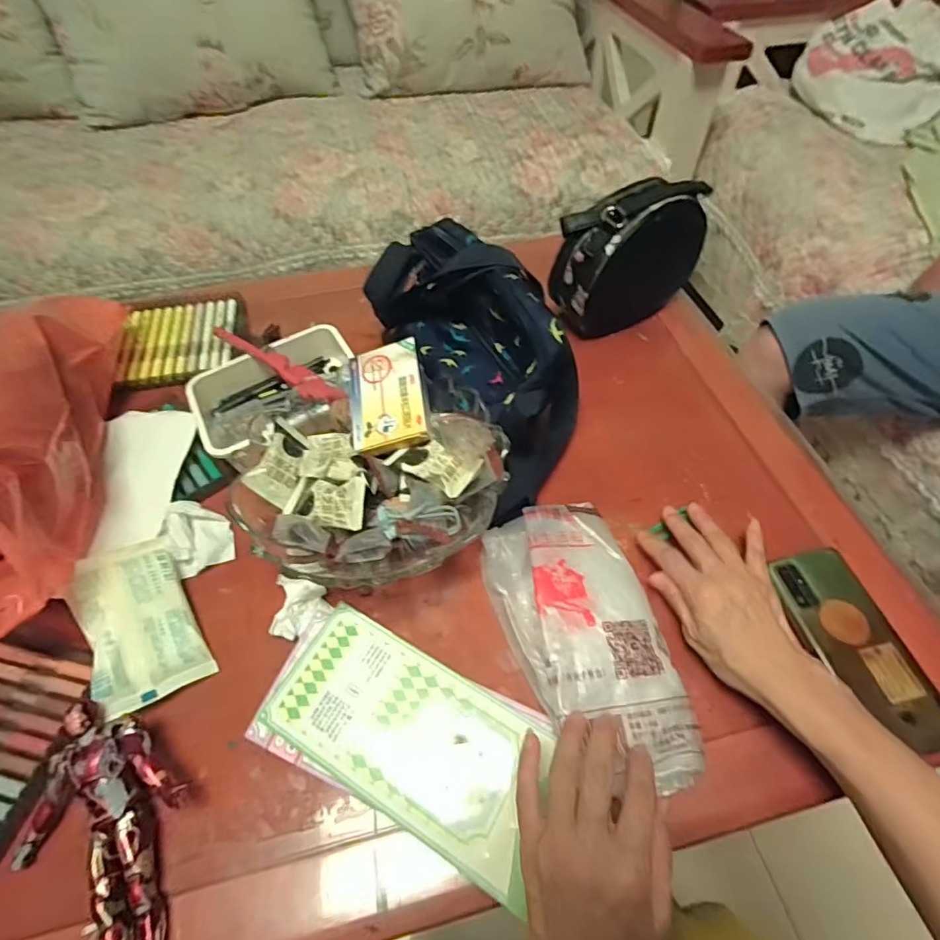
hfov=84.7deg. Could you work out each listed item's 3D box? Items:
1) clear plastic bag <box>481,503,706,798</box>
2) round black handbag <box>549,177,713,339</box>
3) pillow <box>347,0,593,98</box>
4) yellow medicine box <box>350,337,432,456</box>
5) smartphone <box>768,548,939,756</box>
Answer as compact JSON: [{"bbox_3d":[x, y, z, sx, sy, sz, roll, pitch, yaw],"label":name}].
[{"bbox_3d":[0.090,0.121,0.398,0.119,0.044,0.217,-12,56,-7],"label":"clear plastic bag"},{"bbox_3d":[0.191,-0.256,0.612,0.178,0.143,0.072,-31,61,-19],"label":"round black handbag"},{"bbox_3d":[0.005,-1.091,1.209,0.565,0.364,0.138,-18,33,-10],"label":"pillow"},{"bbox_3d":[-0.072,-0.066,0.463,0.070,0.016,0.103,-15,65,13],"label":"yellow medicine box"},{"bbox_3d":[0.314,0.137,0.413,0.069,0.008,0.156,-14,56,-9],"label":"smartphone"}]

